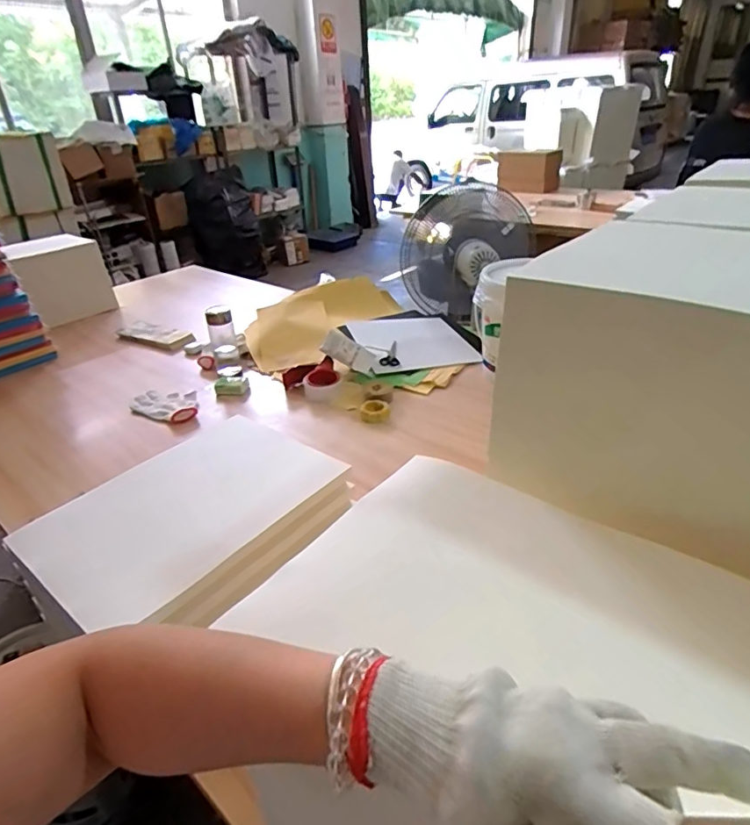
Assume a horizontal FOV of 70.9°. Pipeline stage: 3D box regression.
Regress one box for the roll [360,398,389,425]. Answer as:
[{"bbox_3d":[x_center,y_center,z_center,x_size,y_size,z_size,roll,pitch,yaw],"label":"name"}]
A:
[{"bbox_3d":[0.000,-0.004,1.222,0.064,0.030,0.061,-2,31,1],"label":"roll"}]

